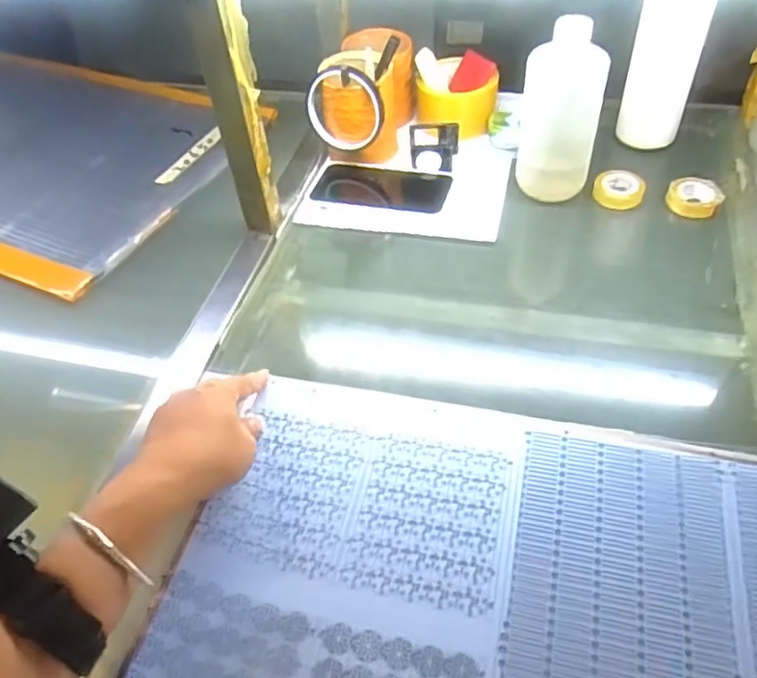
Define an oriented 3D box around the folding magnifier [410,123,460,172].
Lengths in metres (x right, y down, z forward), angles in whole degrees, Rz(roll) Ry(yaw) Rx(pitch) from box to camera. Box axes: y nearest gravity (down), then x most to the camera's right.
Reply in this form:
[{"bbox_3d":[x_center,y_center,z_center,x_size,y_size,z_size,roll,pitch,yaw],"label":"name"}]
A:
[{"bbox_3d":[0.063,-0.217,0.714,0.054,0.029,0.067,-2,49,4],"label":"folding magnifier"}]

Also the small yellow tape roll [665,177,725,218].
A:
[{"bbox_3d":[0.318,-0.143,0.642,0.049,0.017,0.048,-3,49,3],"label":"small yellow tape roll"}]

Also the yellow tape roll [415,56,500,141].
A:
[{"bbox_3d":[0.090,-0.280,0.751,0.094,0.050,0.097,-3,49,3],"label":"yellow tape roll"}]

